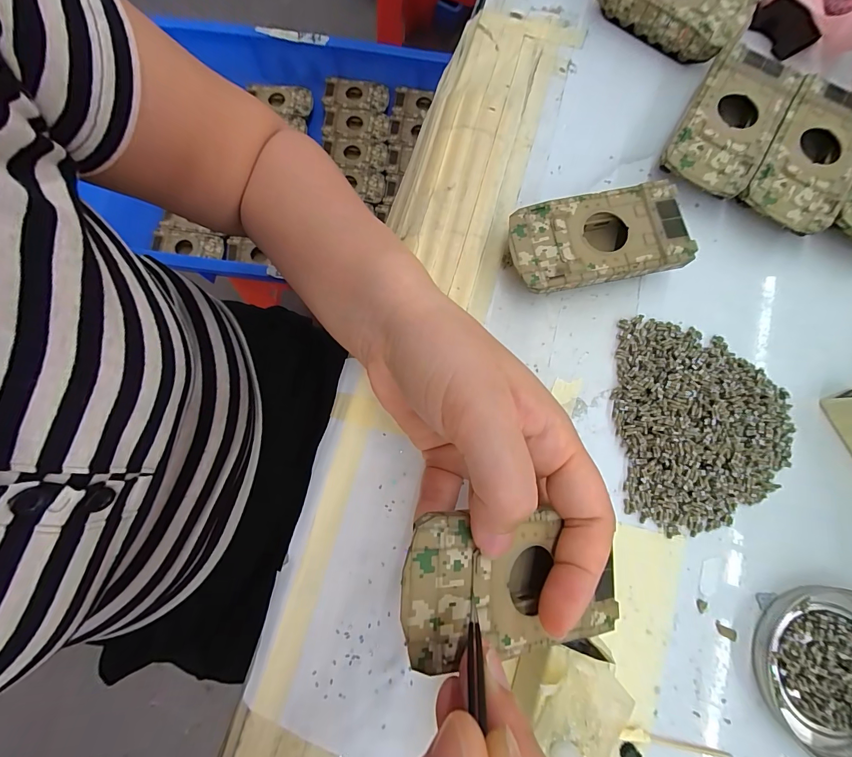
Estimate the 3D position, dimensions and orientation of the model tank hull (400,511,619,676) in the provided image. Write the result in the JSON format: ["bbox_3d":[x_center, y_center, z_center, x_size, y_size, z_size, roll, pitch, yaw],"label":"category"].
[{"bbox_3d":[0.034,0.080,0.146,0.097,0.020,0.052,18,78,-27],"label":"model tank hull"}]

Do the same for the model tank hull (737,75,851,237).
[{"bbox_3d":[0.229,-0.133,0.230,0.049,0.024,0.093,30,81,5],"label":"model tank hull"}]

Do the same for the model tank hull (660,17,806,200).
[{"bbox_3d":[0.186,-0.157,0.233,0.051,0.025,0.096,31,81,5],"label":"model tank hull"}]

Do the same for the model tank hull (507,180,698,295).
[{"bbox_3d":[0.096,-0.077,0.219,0.095,0.025,0.051,-10,80,-2],"label":"model tank hull"}]

